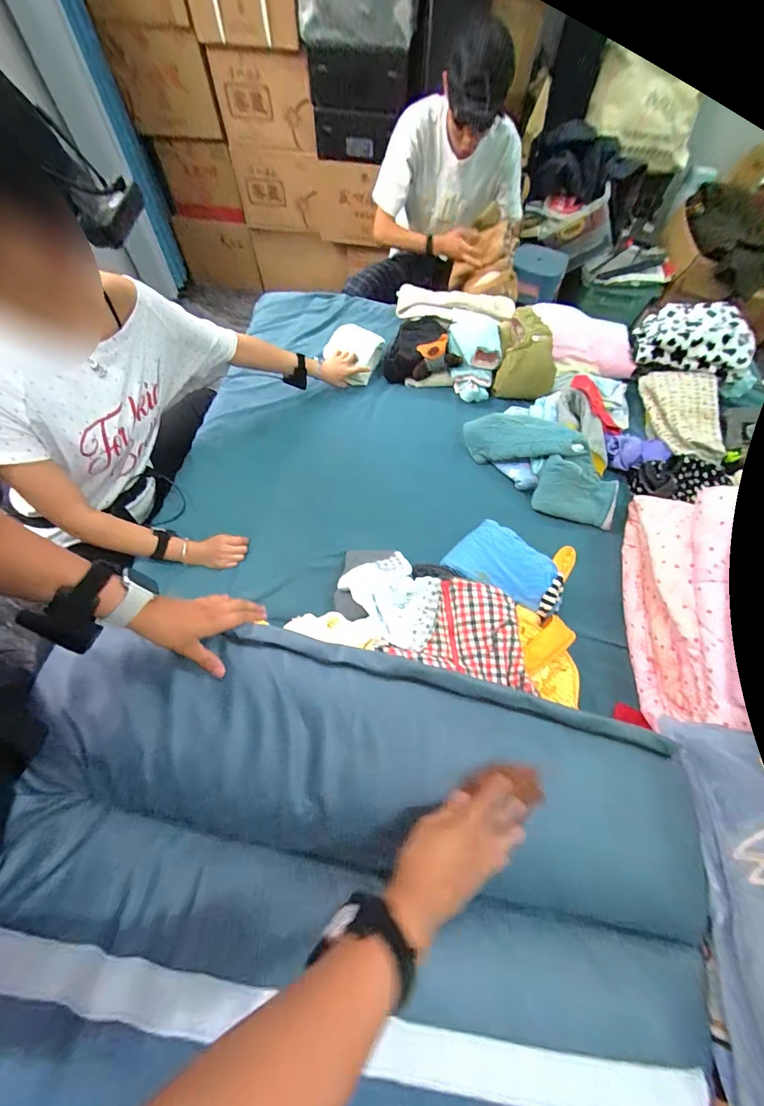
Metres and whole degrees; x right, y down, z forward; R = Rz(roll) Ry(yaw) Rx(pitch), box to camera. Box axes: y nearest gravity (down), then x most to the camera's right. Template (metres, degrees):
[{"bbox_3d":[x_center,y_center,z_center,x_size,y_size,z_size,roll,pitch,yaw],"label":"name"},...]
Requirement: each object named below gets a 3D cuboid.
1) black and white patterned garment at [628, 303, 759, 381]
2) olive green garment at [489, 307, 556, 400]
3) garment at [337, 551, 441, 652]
[{"bbox_3d":[0.944,-0.666,1.097,0.280,0.090,0.283,16,63,6],"label":"black and white patterned garment"},{"bbox_3d":[0.436,-0.597,1.092,0.160,0.147,0.283,11,62,3],"label":"olive green garment"},{"bbox_3d":[0.031,0.086,0.721,0.159,0.044,0.208,-33,68,-18],"label":"garment"}]

